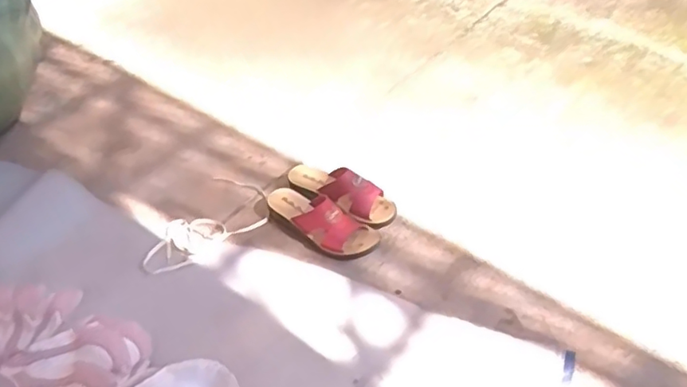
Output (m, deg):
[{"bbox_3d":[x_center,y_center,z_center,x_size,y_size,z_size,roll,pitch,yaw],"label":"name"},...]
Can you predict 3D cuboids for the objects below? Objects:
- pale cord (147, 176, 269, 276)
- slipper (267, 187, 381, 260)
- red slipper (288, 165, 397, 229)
[{"bbox_3d":[-0.244,0.066,1.072,0.153,0.010,0.268,20,47,18],"label":"pale cord"},{"bbox_3d":[-0.045,0.044,1.036,0.226,0.076,0.085,22,48,20],"label":"slipper"},{"bbox_3d":[-0.007,-0.009,1.097,0.228,0.074,0.077,27,49,24],"label":"red slipper"}]

